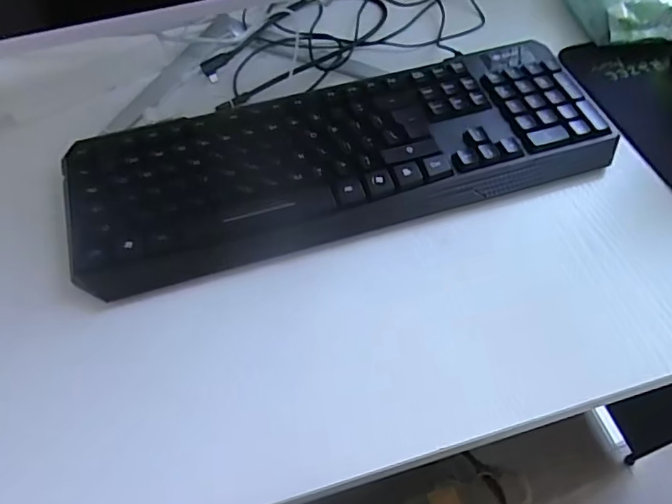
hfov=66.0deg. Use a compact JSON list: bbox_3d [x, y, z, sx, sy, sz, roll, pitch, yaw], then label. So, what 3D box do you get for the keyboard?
[{"bbox_3d":[0.005,-0.075,0.420,0.420,0.032,0.144,-16,62,-10],"label":"keyboard"}]

